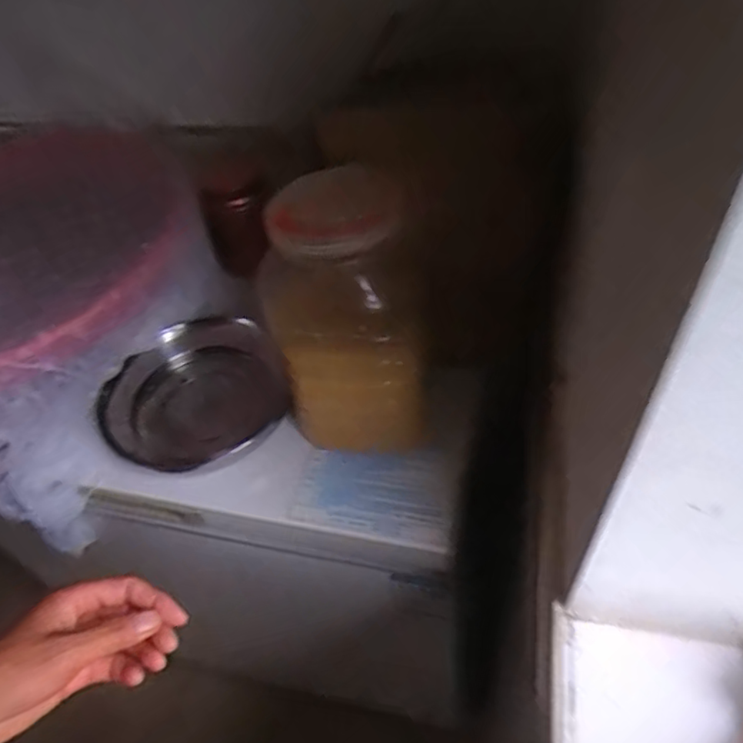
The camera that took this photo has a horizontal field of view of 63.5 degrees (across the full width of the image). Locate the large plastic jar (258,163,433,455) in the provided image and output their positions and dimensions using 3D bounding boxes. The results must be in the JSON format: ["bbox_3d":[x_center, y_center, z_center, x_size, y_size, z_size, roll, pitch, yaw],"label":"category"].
[{"bbox_3d":[-0.025,-0.037,0.587,0.136,0.279,0.132,-3,47,4],"label":"large plastic jar"}]

